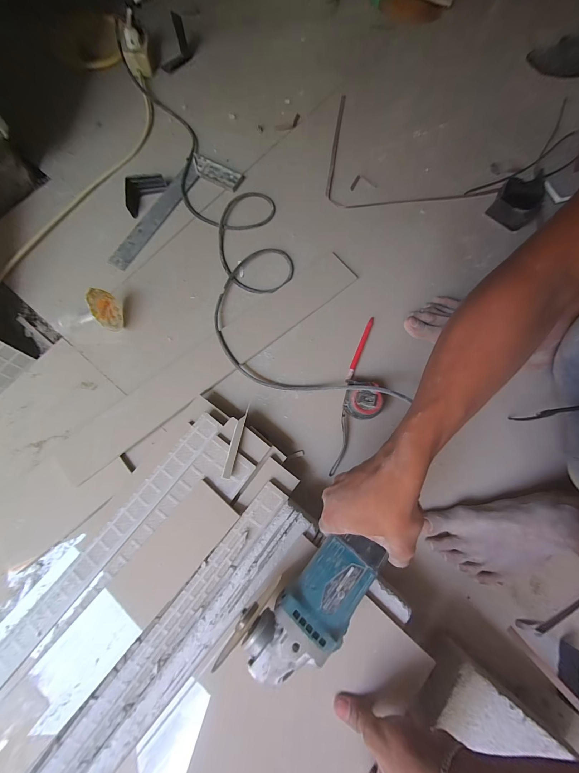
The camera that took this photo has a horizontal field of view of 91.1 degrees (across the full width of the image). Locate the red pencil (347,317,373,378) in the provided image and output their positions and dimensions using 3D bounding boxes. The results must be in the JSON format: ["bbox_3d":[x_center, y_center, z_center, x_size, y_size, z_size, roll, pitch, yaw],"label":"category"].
[{"bbox_3d":[0.129,-0.071,0.514,0.010,0.009,0.129,23,77,5],"label":"red pencil"}]

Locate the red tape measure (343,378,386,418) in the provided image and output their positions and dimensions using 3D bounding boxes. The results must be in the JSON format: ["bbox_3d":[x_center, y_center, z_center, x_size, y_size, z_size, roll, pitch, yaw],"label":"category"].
[{"bbox_3d":[0.122,0.023,0.474,0.059,0.038,0.062,11,77,3],"label":"red tape measure"}]

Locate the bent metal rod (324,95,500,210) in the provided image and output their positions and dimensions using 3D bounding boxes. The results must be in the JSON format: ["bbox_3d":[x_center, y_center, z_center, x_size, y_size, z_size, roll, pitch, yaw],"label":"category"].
[{"bbox_3d":[0.255,-0.536,0.629,0.359,0.020,0.307,-2,76,-1],"label":"bent metal rod"}]

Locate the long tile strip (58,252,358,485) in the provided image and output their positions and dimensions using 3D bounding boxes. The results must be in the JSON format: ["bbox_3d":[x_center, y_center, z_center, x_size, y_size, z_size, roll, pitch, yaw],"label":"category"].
[{"bbox_3d":[-0.126,-0.059,0.507,0.586,0.014,0.084,-39,79,-9],"label":"long tile strip"}]

